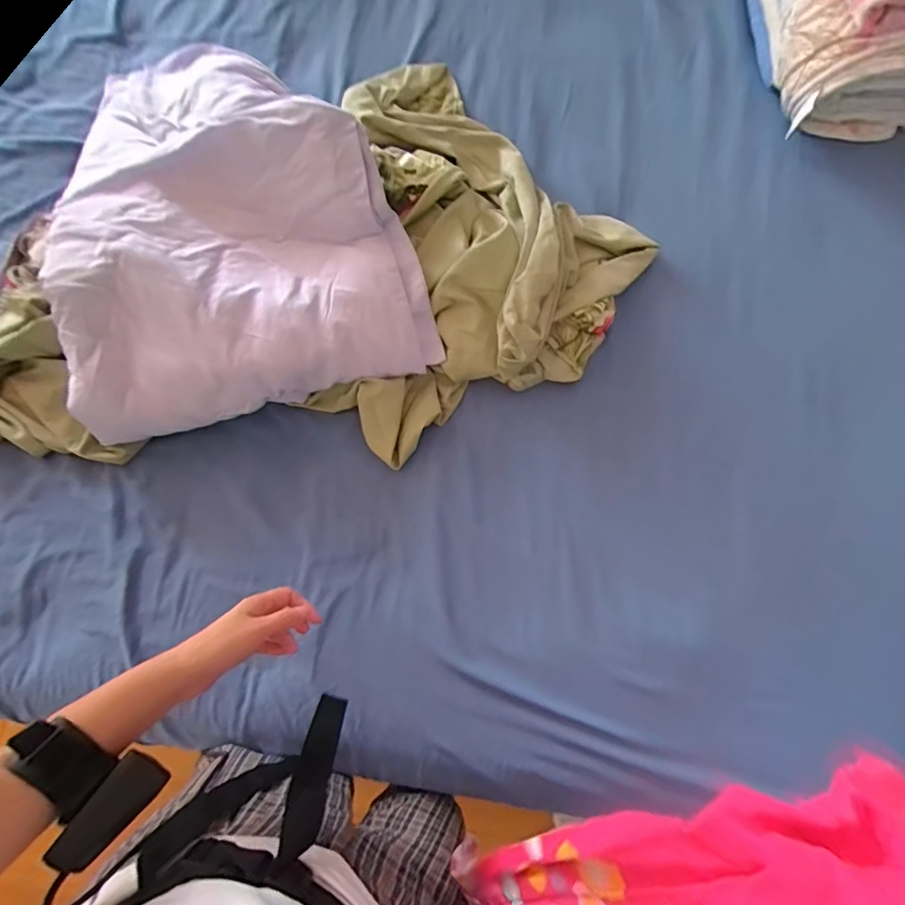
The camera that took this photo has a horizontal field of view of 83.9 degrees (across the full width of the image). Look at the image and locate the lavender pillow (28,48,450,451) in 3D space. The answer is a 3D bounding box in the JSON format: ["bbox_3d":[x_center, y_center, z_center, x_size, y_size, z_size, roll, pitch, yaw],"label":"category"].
[{"bbox_3d":[-0.323,-0.358,0.706,0.474,0.119,0.596,-15,77,-3],"label":"lavender pillow"}]

